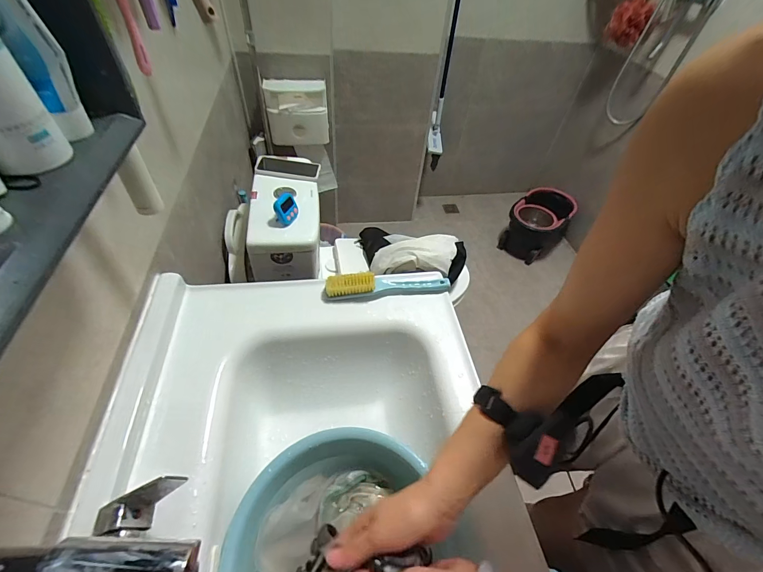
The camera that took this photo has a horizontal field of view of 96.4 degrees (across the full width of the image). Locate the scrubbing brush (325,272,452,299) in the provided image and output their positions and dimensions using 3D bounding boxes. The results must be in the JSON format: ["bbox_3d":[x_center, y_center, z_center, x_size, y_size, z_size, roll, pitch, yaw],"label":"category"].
[{"bbox_3d":[0.014,-0.001,0.634,0.228,0.048,0.032,-4,49,-8],"label":"scrubbing brush"}]

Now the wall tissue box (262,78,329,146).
[{"bbox_3d":[-0.341,-0.703,1.389,0.245,0.216,0.123,-13,51,-16],"label":"wall tissue box"}]

